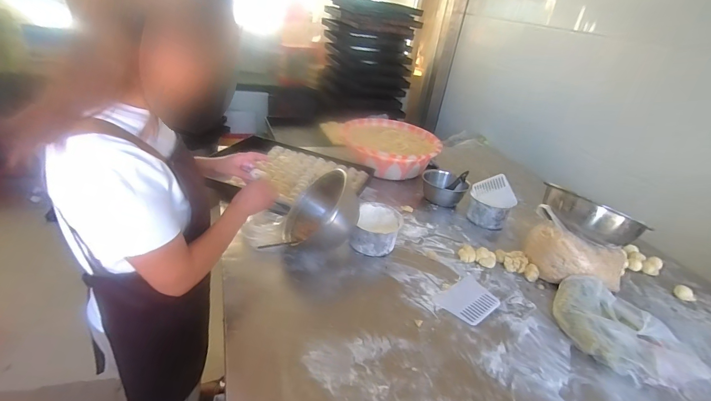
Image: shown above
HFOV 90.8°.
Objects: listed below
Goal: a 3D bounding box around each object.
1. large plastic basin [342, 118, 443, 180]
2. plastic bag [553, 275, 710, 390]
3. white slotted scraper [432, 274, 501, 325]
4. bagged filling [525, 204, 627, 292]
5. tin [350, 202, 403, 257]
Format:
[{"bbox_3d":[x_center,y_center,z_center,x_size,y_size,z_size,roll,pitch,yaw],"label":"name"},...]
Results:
[{"bbox_3d":[0.150,-0.222,1.534,0.396,0.137,0.414,5,31,-3],"label":"large plastic basin"},{"bbox_3d":[0.617,0.303,0.812,0.207,0.061,0.311,-17,38,-34],"label":"plastic bag"},{"bbox_3d":[0.283,0.254,0.884,0.159,0.008,0.112,-18,39,-35],"label":"white slotted scraper"},{"bbox_3d":[0.609,0.144,0.975,0.260,0.143,0.130,29,37,32],"label":"bagged filling"},{"bbox_3d":[0.064,0.086,1.017,0.124,0.096,0.153,11,31,7],"label":"tin"}]

